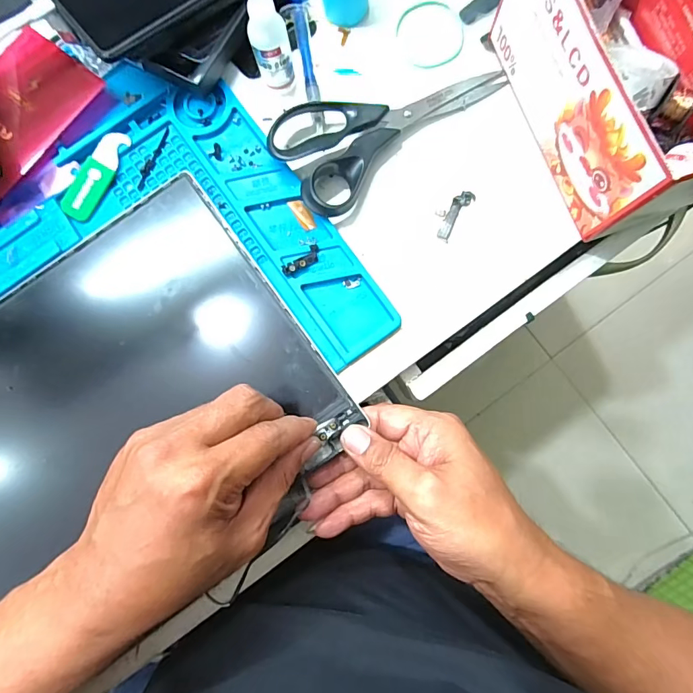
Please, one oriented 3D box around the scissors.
[{"bbox_3d":[0.027,-0.170,0.312,0.169,0.020,0.078,-38,84,-2],"label":"scissors"}]

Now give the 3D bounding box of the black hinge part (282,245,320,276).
[{"bbox_3d":[-0.031,-0.060,0.307,0.030,0.007,0.011,-37,84,-1],"label":"black hinge part"}]

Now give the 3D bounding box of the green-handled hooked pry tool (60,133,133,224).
[{"bbox_3d":[-0.185,-0.126,0.319,0.022,0.004,0.071,29,86,5],"label":"green-handled hooked pry tool"}]

